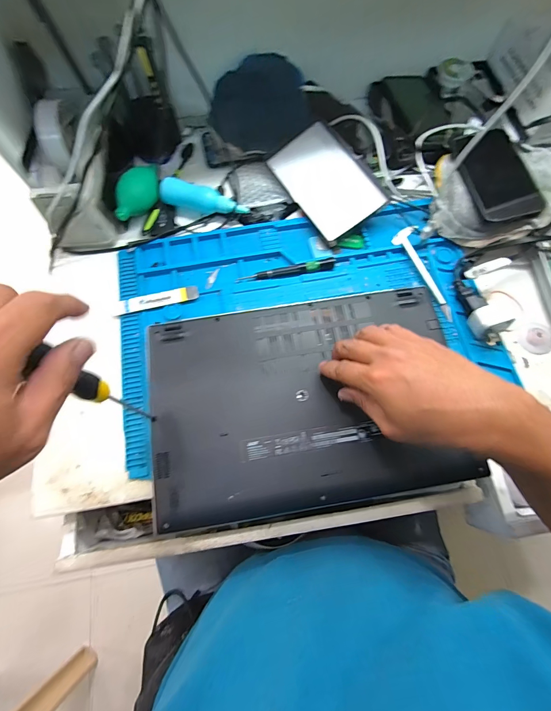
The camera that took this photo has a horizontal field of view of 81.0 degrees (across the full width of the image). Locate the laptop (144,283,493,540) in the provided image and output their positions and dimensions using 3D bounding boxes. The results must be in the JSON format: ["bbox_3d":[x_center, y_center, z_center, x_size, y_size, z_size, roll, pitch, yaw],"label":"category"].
[{"bbox_3d":[0.033,0.047,0.371,0.344,0.025,0.230,-9,68,-1],"label":"laptop"}]

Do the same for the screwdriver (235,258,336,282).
[{"bbox_3d":[0.015,-0.113,0.434,0.130,0.013,0.017,-9,68,-2],"label":"screwdriver"}]

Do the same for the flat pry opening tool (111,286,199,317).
[{"bbox_3d":[-0.159,-0.073,0.428,0.112,0.004,0.023,-11,71,-4],"label":"flat pry opening tool"}]

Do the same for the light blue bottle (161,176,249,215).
[{"bbox_3d":[-0.100,-0.224,0.465,0.126,0.037,0.031,15,71,5],"label":"light blue bottle"}]

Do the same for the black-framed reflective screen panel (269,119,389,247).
[{"bbox_3d":[0.073,-0.251,0.461,0.104,0.013,0.173,-31,72,0],"label":"black-framed reflective screen panel"}]

